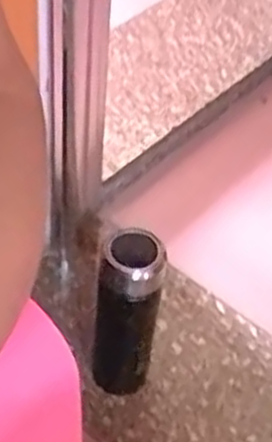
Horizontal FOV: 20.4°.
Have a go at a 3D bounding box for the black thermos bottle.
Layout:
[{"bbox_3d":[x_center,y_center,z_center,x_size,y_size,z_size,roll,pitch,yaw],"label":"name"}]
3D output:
[{"bbox_3d":[-0.010,0.107,0.809,0.061,0.227,0.066,13,49,6],"label":"black thermos bottle"}]

